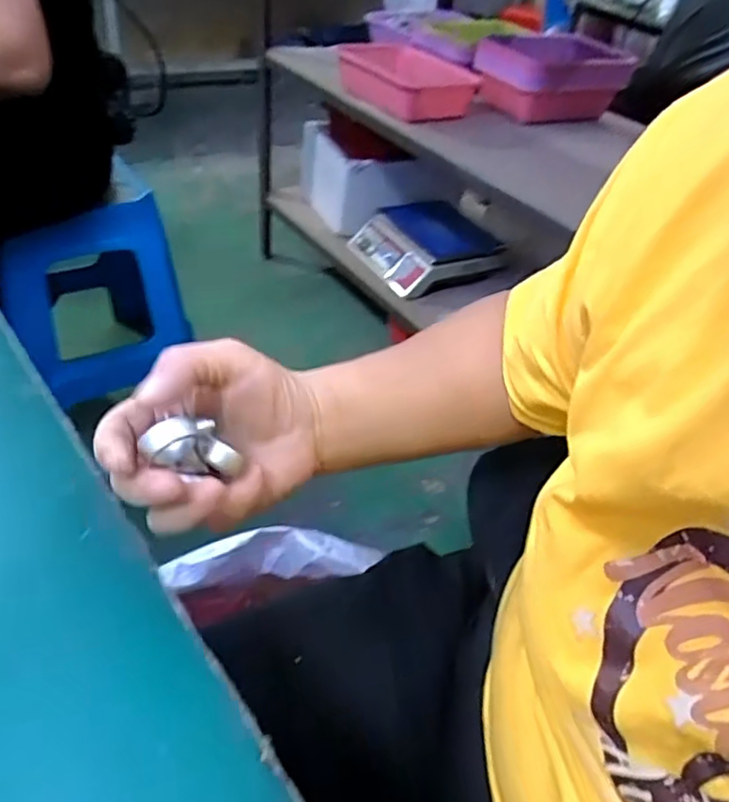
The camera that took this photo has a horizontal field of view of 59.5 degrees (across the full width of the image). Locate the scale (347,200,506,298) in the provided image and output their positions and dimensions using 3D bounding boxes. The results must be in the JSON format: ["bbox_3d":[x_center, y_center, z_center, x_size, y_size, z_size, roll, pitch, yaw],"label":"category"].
[{"bbox_3d":[0.151,-0.386,1.608,0.293,0.107,0.282,-13,45,-23],"label":"scale"}]

